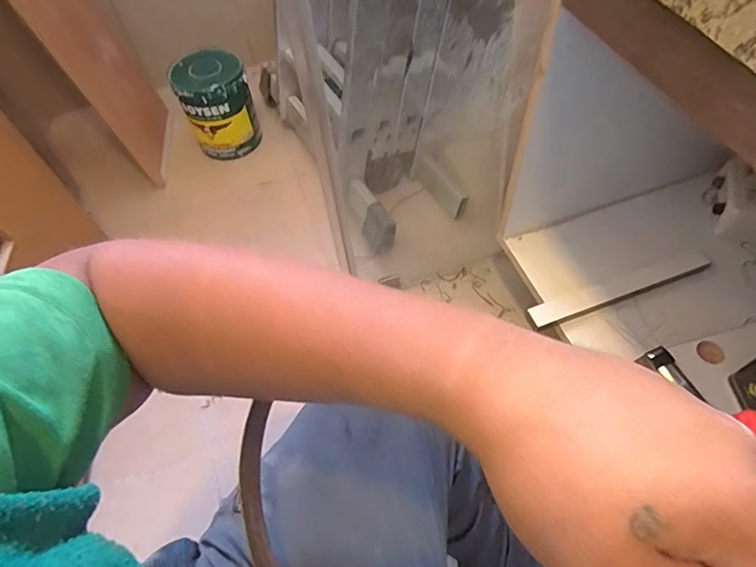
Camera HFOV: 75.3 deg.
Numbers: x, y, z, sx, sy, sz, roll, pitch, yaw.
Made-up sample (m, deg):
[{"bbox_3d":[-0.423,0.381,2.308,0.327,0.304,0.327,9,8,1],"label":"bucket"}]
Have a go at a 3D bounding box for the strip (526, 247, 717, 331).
[{"bbox_3d":[0.390,0.006,0.783,0.329,0.014,0.040,-19,57,-11],"label":"strip"}]

